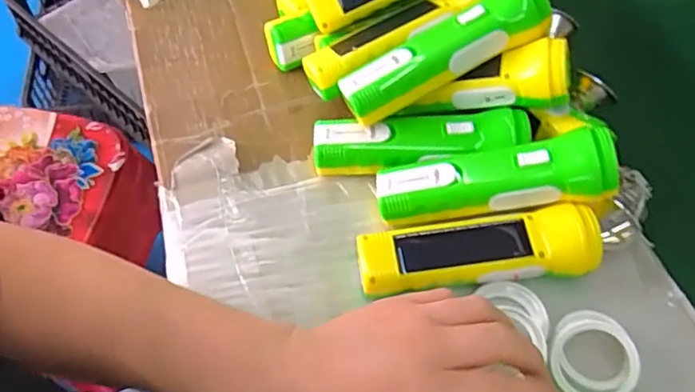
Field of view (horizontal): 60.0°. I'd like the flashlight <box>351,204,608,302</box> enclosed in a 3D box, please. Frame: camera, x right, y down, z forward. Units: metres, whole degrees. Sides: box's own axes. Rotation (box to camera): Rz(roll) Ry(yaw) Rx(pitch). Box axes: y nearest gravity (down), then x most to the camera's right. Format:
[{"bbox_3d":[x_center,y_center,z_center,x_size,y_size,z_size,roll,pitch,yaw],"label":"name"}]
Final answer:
[{"bbox_3d":[0.090,0.039,0.419,0.163,0.044,0.050,-5,58,-3],"label":"flashlight"}]

